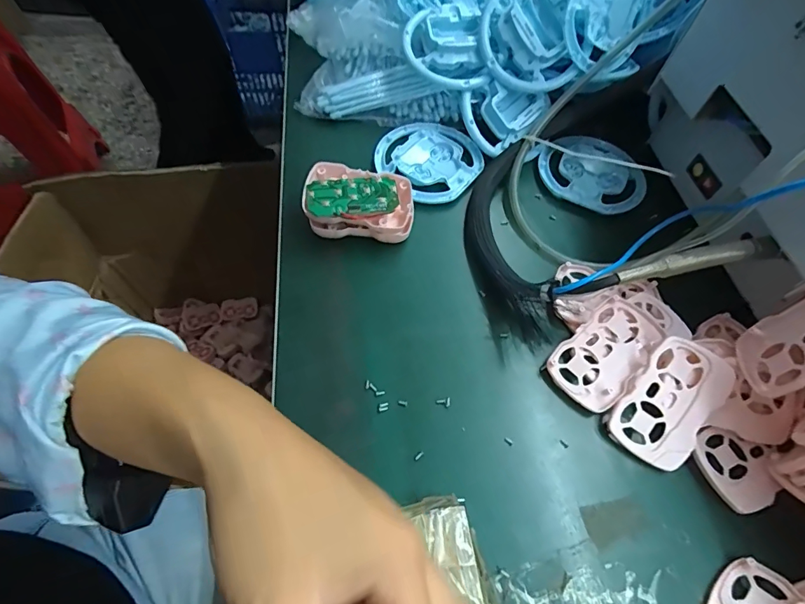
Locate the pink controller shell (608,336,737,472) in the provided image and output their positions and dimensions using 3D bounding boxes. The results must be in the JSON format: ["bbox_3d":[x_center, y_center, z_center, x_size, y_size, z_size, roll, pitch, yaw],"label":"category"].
[{"bbox_3d":[0.189,0.071,0.304,0.053,0.004,0.087,36,90,14],"label":"pink controller shell"}]

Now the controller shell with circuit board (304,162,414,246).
[{"bbox_3d":[-0.037,-0.084,0.379,0.091,0.040,0.056,6,62,-1],"label":"controller shell with circuit board"}]

